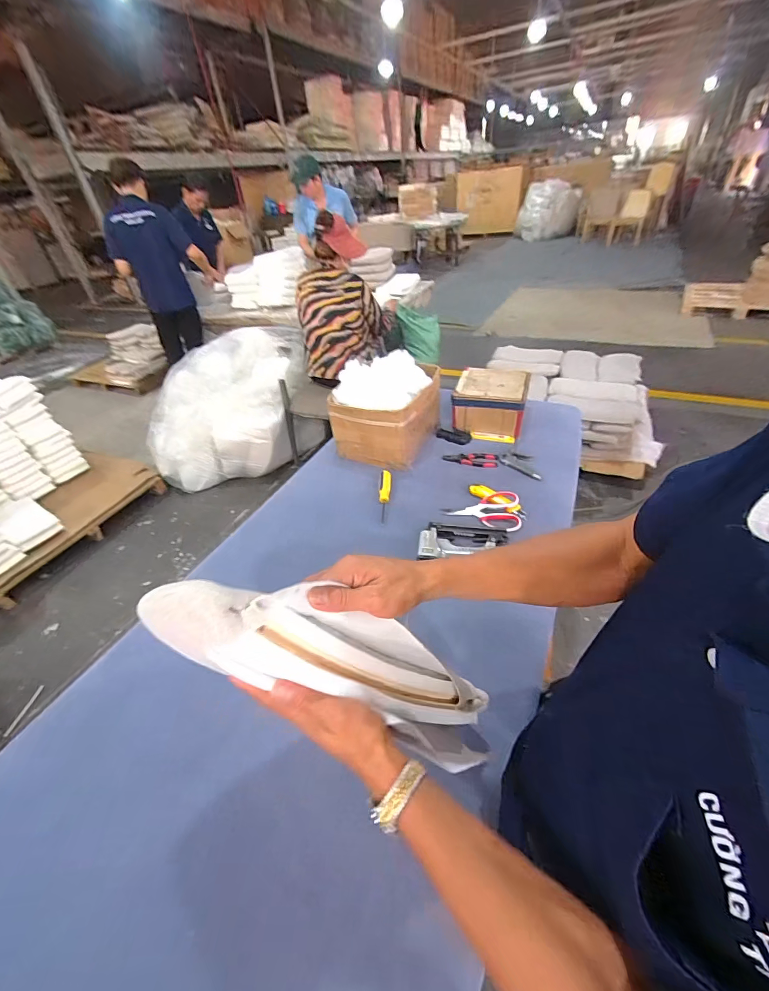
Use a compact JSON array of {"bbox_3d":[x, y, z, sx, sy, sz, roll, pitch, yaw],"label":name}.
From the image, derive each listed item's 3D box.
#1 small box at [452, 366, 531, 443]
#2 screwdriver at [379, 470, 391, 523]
[{"bbox_3d":[0.341,-0.296,1.206,0.215,0.145,0.227,9,42,19],"label":"small box"},{"bbox_3d":[0.003,-0.003,0.998,0.035,0.030,0.195,-5,40,3],"label":"screwdriver"}]

